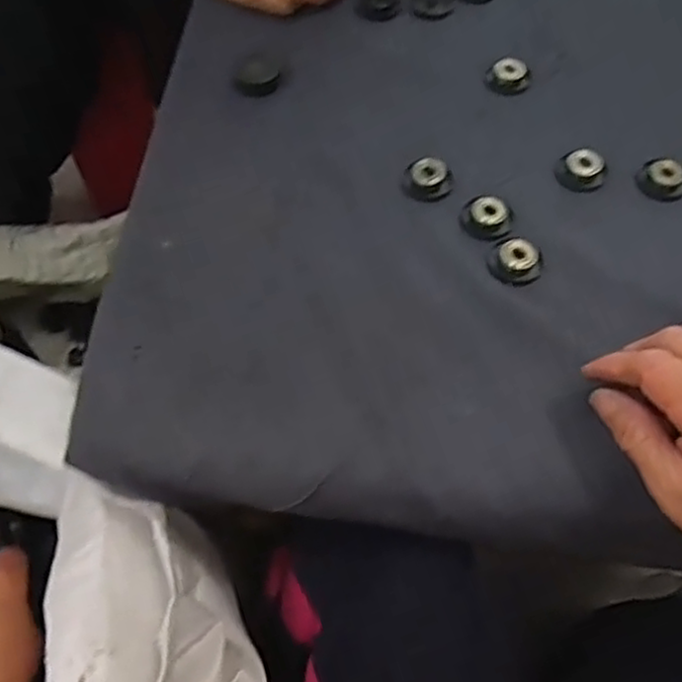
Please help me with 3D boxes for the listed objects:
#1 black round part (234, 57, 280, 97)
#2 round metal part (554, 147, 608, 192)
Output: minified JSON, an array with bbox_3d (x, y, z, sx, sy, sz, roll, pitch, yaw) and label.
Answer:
[{"bbox_3d":[-0.060,-0.189,0.518,0.031,0.010,0.030,1,58,-1],"label":"black round part"},{"bbox_3d":[0.158,-0.113,0.476,0.032,0.015,0.028,24,61,13],"label":"round metal part"}]

